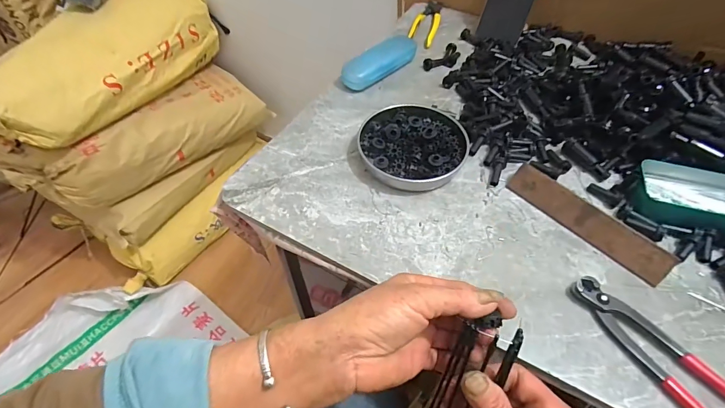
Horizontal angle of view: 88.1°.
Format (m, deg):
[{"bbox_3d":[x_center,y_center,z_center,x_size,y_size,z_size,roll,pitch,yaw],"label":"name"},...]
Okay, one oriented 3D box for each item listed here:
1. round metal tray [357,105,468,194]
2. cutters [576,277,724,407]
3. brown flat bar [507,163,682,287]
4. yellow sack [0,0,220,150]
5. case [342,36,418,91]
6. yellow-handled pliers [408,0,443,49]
[{"bbox_3d":[0.067,-0.081,0.490,0.135,0.024,0.141,0,52,0],"label":"round metal tray"},{"bbox_3d":[0.271,0.145,0.326,0.052,0.013,0.194,-31,58,-21],"label":"cutters"},{"bbox_3d":[0.246,0.017,0.416,0.178,0.035,0.004,42,23,27],"label":"brown flat bar"},{"bbox_3d":[-0.655,-0.371,0.956,0.252,0.187,0.622,16,54,12],"label":"yellow sack"},{"bbox_3d":[0.031,-0.228,0.601,0.148,0.036,0.048,-35,60,-24],"label":"case"},{"bbox_3d":[0.120,-0.337,0.699,0.045,0.016,0.152,15,54,12],"label":"yellow-handled pliers"}]

